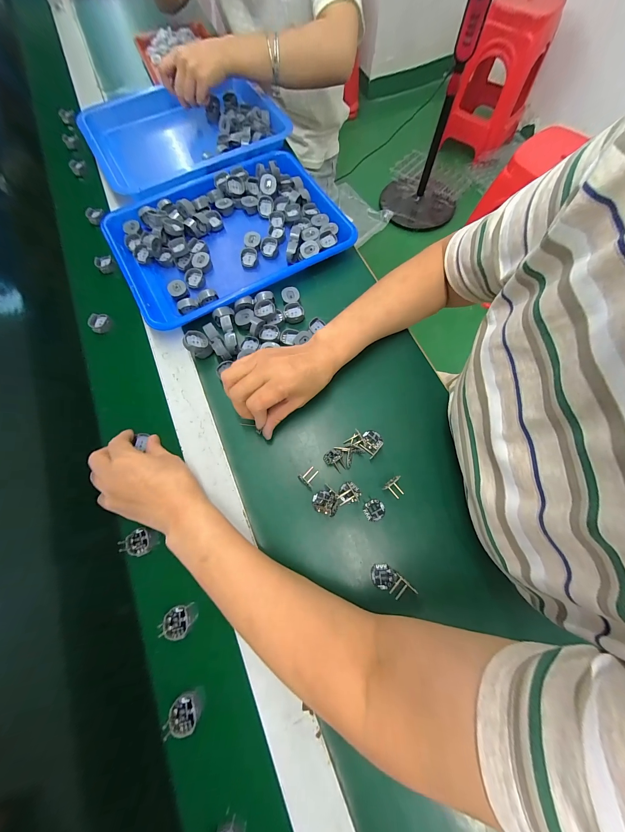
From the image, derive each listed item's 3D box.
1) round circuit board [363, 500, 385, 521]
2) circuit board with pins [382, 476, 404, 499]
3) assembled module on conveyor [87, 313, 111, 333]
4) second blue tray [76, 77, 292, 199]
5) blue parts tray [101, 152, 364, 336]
[{"bbox_3d":[0.071,0.109,0.316,0.025,0.004,0.021,-27,74,-7],"label":"round circuit board"},{"bbox_3d":[0.095,0.084,0.317,0.023,0.015,0.022,-35,77,-11],"label":"circuit board with pins"},{"bbox_3d":[-0.313,-0.138,0.405,0.028,0.011,0.027,-39,76,-11],"label":"assembled module on conveyor"},{"bbox_3d":[-0.221,-0.503,0.516,0.321,0.074,0.251,-30,74,-8],"label":"second blue tray"},{"bbox_3d":[-0.130,-0.284,0.425,0.319,0.034,0.243,-29,74,-8],"label":"blue parts tray"}]

